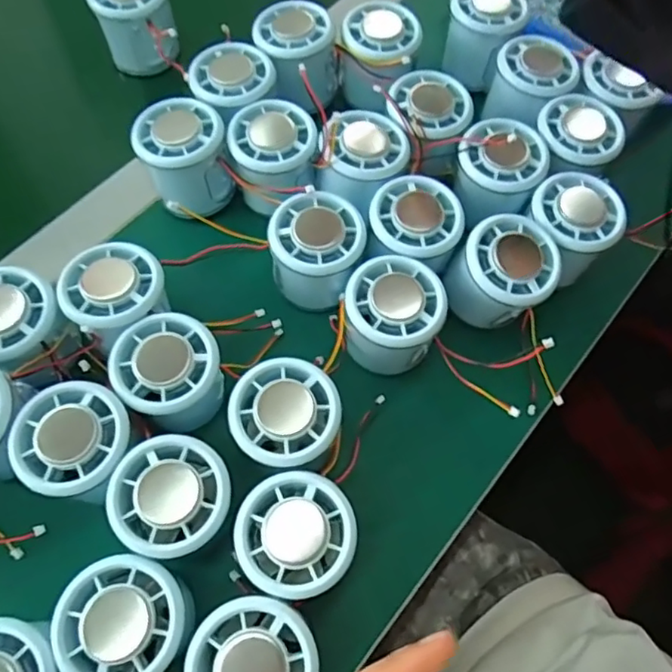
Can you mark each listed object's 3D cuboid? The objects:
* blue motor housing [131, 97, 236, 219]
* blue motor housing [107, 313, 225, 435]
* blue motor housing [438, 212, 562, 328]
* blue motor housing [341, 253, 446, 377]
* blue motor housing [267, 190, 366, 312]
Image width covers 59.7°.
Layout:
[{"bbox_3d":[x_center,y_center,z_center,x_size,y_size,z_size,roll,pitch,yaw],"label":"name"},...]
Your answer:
[{"bbox_3d":[-0.100,-0.118,0.392,0.054,0.048,0.059,1,66,-1],"label":"blue motor housing"},{"bbox_3d":[-0.094,0.024,0.337,0.054,0.057,0.051,1,66,-1],"label":"blue motor housing"},{"bbox_3d":[0.102,-0.036,0.365,0.059,0.059,0.062,39,69,15],"label":"blue motor housing"},{"bbox_3d":[0.032,-0.010,0.355,0.056,0.054,0.058,1,66,-1],"label":"blue motor housing"},{"bbox_3d":[-0.013,-0.051,0.373,0.058,0.057,0.056,-8,66,-6],"label":"blue motor housing"}]

